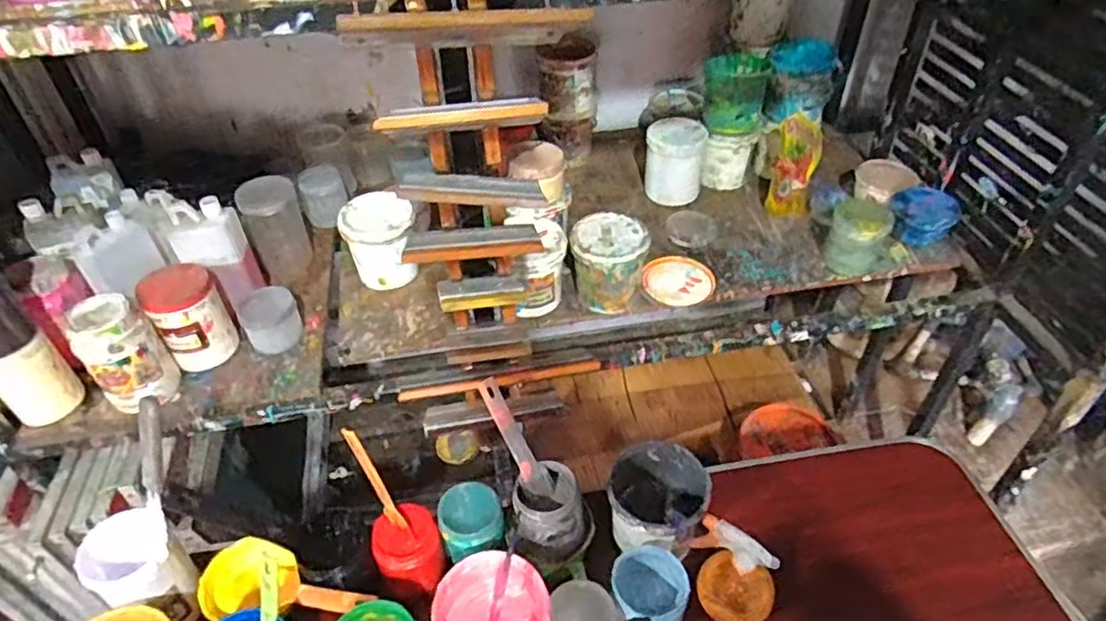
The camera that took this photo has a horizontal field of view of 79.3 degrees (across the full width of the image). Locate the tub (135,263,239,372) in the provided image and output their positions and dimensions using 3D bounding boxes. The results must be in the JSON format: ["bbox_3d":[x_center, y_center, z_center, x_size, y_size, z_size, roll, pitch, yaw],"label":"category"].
[{"bbox_3d":[-0.562,0.016,1.047,0.105,0.148,0.106,-26,48,-24],"label":"tub"}]

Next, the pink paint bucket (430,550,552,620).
[{"bbox_3d":[-0.071,0.368,0.776,0.128,0.121,0.131,-1,43,1],"label":"pink paint bucket"}]

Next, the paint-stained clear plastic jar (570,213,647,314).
[{"bbox_3d":[0.093,-0.083,1.132,0.120,0.120,0.123,-1,43,1],"label":"paint-stained clear plastic jar"}]

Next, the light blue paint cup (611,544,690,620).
[{"bbox_3d":[0.116,0.344,0.812,0.091,0.073,0.090,11,45,13],"label":"light blue paint cup"}]

